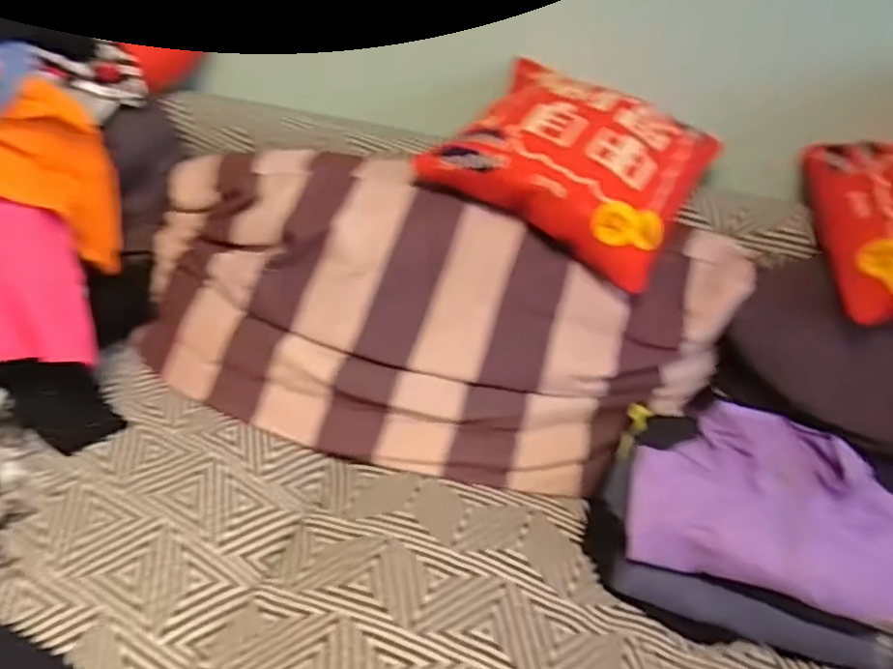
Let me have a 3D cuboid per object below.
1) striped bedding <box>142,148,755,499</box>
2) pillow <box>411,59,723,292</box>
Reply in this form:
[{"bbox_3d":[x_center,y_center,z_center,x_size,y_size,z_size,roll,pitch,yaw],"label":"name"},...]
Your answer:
[{"bbox_3d":[-0.070,-0.022,0.916,0.816,0.321,0.346,22,33,23],"label":"striped bedding"},{"bbox_3d":[0.182,-0.247,0.923,0.334,0.189,0.291,22,33,23],"label":"pillow"}]

